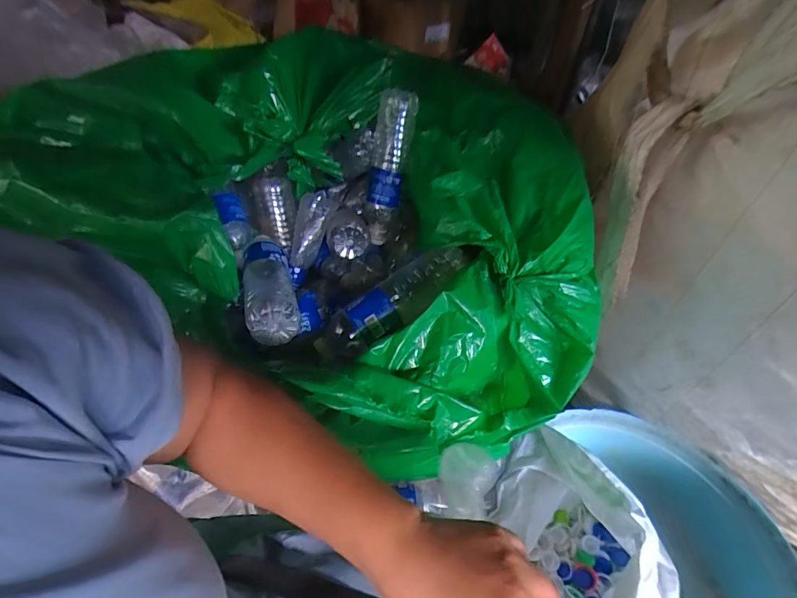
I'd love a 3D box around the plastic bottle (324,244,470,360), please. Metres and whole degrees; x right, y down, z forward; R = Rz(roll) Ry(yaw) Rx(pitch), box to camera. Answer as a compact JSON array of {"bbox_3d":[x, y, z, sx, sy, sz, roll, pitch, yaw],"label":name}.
[{"bbox_3d":[-0.004,0.006,0.507,0.197,0.051,0.064,-35,52,-4],"label":"plastic bottle"}]

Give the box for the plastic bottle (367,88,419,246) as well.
[{"bbox_3d":[-0.018,-0.192,0.626,0.060,0.218,0.051,13,14,10],"label":"plastic bottle"}]

